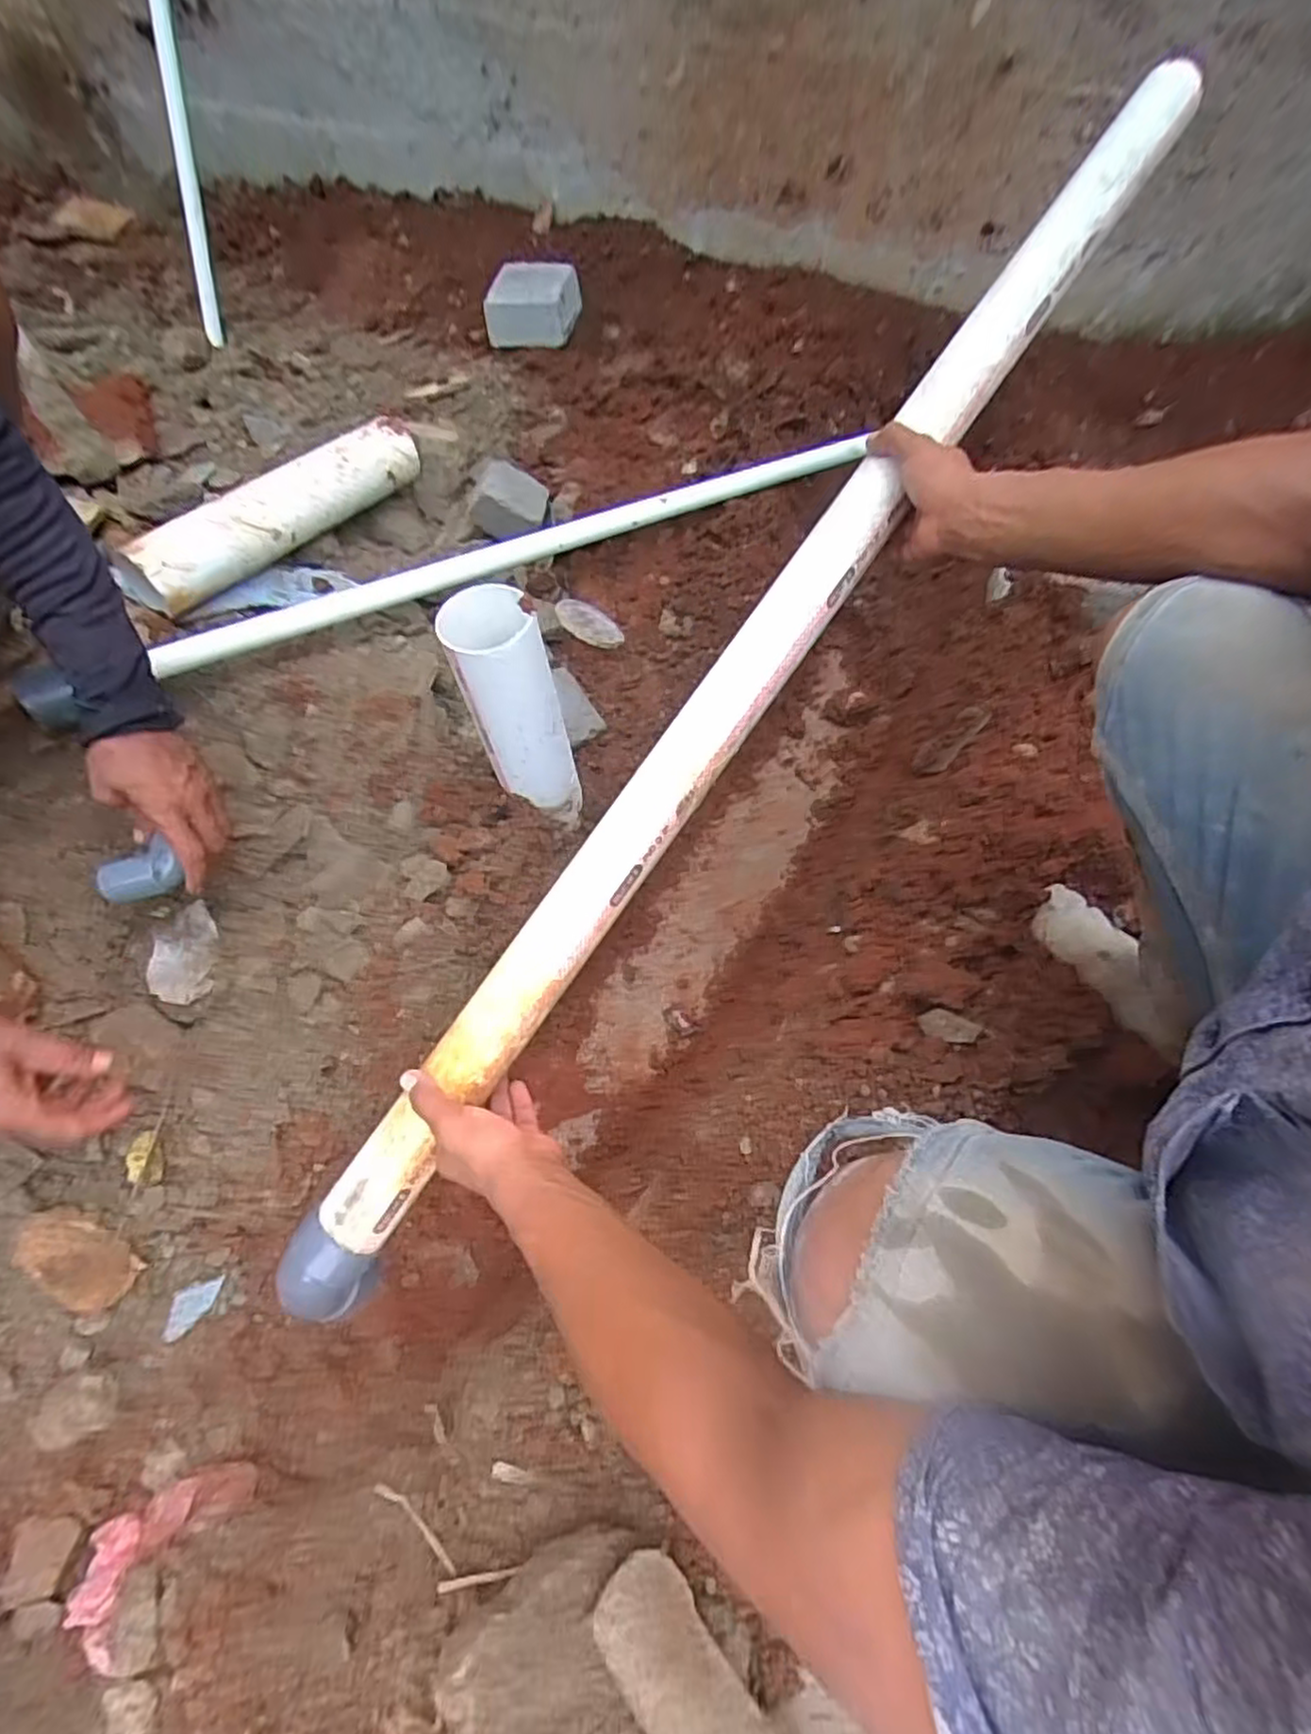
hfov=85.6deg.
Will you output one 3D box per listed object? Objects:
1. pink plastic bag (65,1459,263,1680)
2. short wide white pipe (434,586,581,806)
[{"bbox_3d":[-0.416,0.568,0.597,0.089,0.037,0.137,41,50,19],"label":"pink plastic bag"},{"bbox_3d":[-0.143,-0.161,0.727,0.090,0.241,0.087,-18,64,-9],"label":"short wide white pipe"}]

